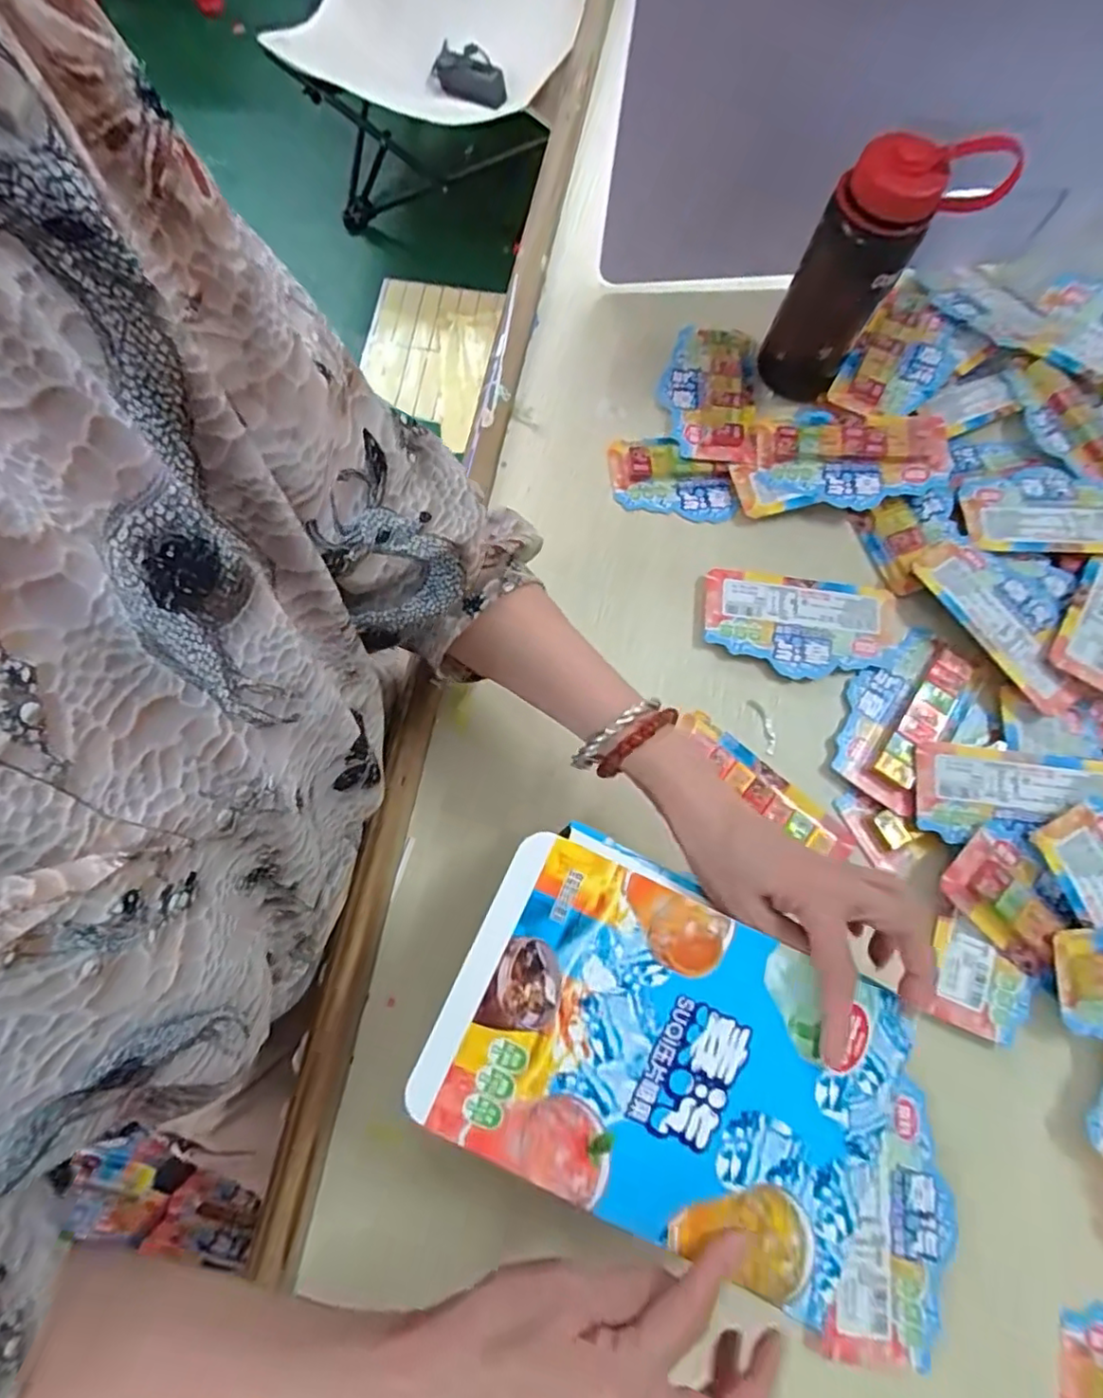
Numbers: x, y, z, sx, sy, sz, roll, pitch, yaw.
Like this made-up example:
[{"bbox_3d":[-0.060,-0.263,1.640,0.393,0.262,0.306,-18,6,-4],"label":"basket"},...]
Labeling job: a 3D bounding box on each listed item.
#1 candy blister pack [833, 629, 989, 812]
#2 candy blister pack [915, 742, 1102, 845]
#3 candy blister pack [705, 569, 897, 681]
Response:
[{"bbox_3d":[0.258,0.009,0.448,0.075,0.018,0.137,37,77,9],"label":"candy blister pack"},{"bbox_3d":[0.323,0.068,0.421,0.137,0.013,0.064,6,74,1],"label":"candy blister pack"},{"bbox_3d":[0.189,-0.055,0.461,0.144,0.007,0.076,8,74,2],"label":"candy blister pack"}]

